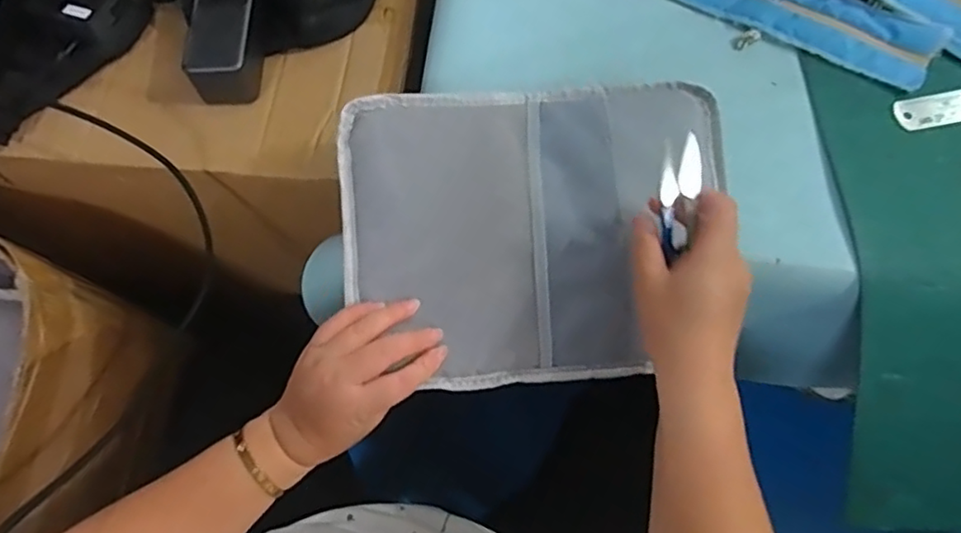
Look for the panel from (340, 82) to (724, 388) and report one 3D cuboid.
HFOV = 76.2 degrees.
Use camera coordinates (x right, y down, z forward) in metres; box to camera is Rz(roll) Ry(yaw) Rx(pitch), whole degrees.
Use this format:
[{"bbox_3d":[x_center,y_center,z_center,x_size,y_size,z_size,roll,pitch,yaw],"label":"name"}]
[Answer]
[{"bbox_3d":[0.041,-0.026,0.462,0.276,0.011,0.214,-3,88,2],"label":"panel"}]

